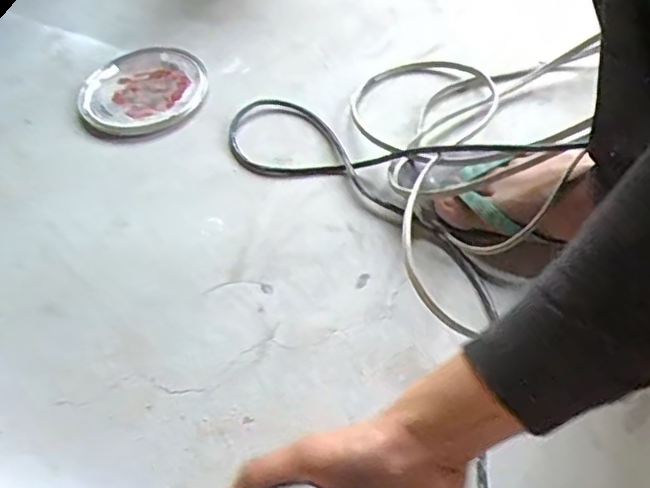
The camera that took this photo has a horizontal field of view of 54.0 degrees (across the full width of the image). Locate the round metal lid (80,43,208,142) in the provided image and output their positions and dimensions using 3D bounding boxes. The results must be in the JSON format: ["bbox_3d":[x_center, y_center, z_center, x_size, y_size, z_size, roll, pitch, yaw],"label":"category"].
[{"bbox_3d":[-0.221,-0.188,0.777,0.150,0.022,0.150,-2,50,2],"label":"round metal lid"}]

